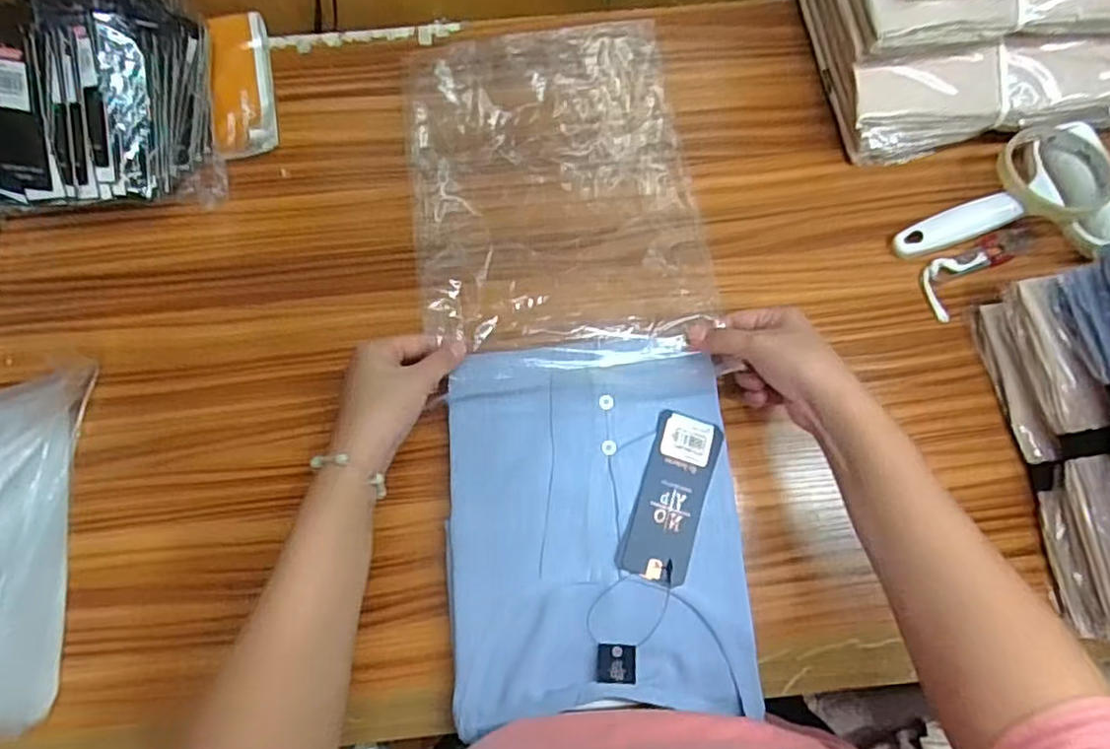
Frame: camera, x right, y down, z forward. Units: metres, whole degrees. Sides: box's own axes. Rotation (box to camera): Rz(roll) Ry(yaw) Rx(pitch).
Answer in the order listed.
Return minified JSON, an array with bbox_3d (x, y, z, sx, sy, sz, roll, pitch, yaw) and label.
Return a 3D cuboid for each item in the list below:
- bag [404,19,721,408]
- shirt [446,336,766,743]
[{"bbox_3d":[-0.004,-0.148,0.538,0.215,0.028,0.323,-7,73,-3],"label":"bag"},{"bbox_3d":[0.028,0.103,0.473,0.202,0.020,0.251,-3,73,-2],"label":"shirt"}]

